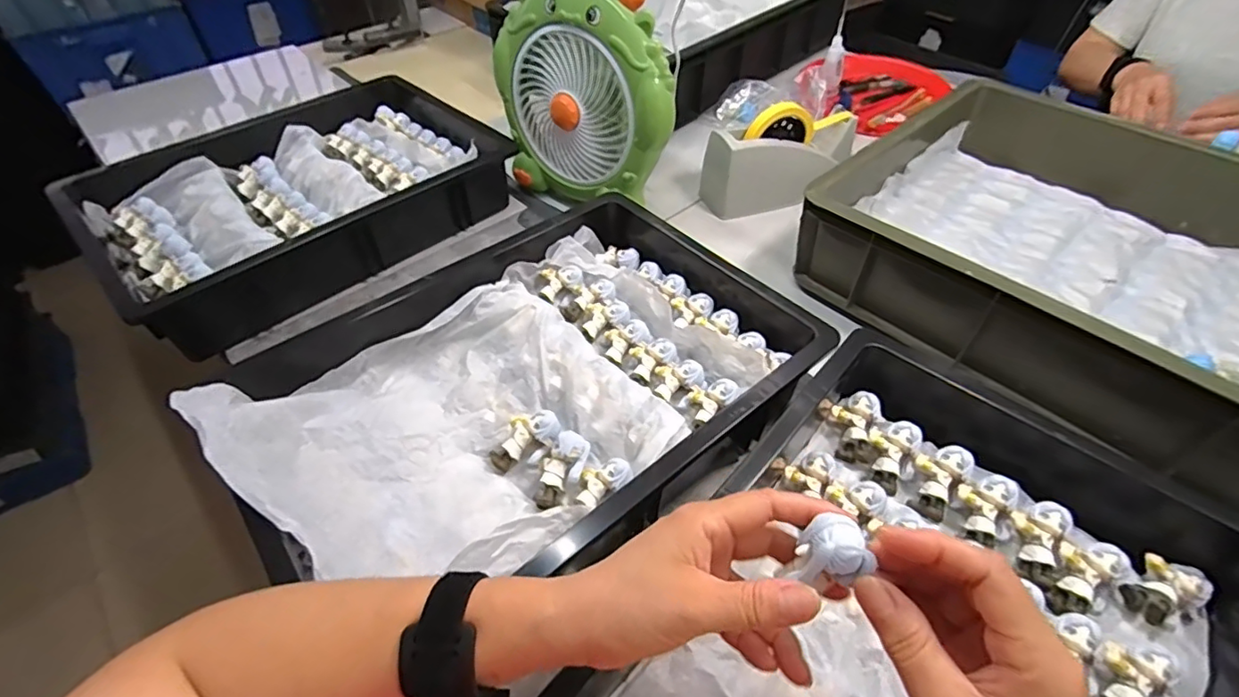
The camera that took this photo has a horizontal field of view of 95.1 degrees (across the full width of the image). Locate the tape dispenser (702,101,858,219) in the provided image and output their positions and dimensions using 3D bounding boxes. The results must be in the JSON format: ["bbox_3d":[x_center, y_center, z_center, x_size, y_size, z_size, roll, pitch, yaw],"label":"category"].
[{"bbox_3d":[0.214,-0.254,0.750,0.198,0.113,0.069,-15,49,-13],"label":"tape dispenser"}]

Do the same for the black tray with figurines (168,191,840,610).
[{"bbox_3d":[-0.072,0.017,0.488,0.449,0.075,0.313,-32,55,-25],"label":"black tray with figurines"}]

